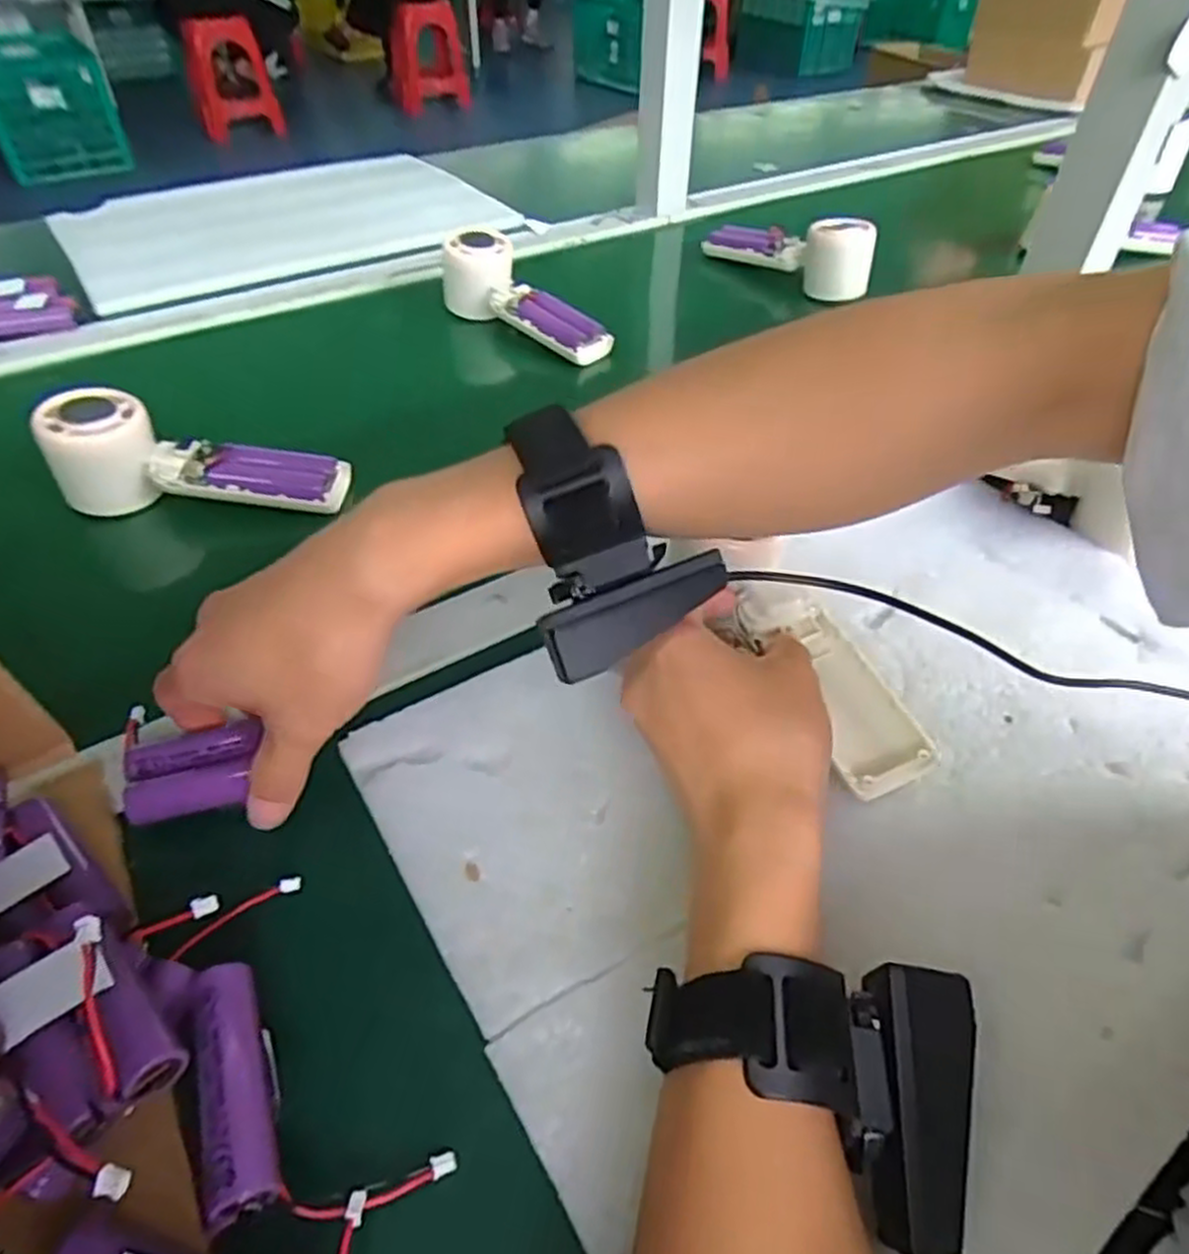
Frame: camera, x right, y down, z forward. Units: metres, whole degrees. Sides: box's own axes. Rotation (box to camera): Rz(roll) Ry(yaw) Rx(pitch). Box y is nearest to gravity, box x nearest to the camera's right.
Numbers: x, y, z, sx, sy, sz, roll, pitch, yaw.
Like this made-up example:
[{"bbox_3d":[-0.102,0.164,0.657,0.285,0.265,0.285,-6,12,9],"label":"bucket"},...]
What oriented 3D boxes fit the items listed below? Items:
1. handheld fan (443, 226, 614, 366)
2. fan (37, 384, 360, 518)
[{"bbox_3d":[-0.056,-0.269,0.635,0.162,0.072,0.040,31,53,25],"label":"handheld fan"},{"bbox_3d":[-0.233,-0.105,0.457,0.159,0.052,0.047,-1,46,-2],"label":"fan"}]

